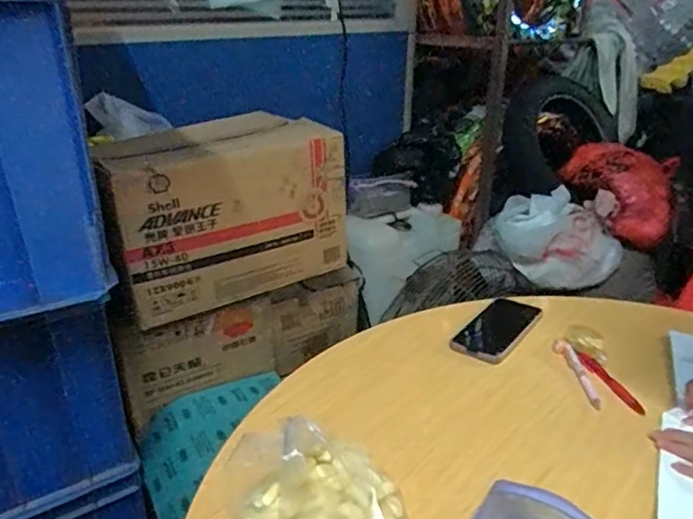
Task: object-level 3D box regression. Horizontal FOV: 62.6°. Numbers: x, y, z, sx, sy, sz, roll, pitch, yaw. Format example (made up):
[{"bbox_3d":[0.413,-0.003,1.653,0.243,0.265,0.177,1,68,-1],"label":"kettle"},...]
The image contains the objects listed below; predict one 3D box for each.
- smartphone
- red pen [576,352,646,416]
[{"bbox_3d":[0.221,0.099,0.834,0.078,0.009,0.156,24,38,32],"label":"smartphone"},{"bbox_3d":[0.324,0.150,0.705,0.017,0.008,0.119,-5,25,-14],"label":"red pen"}]

